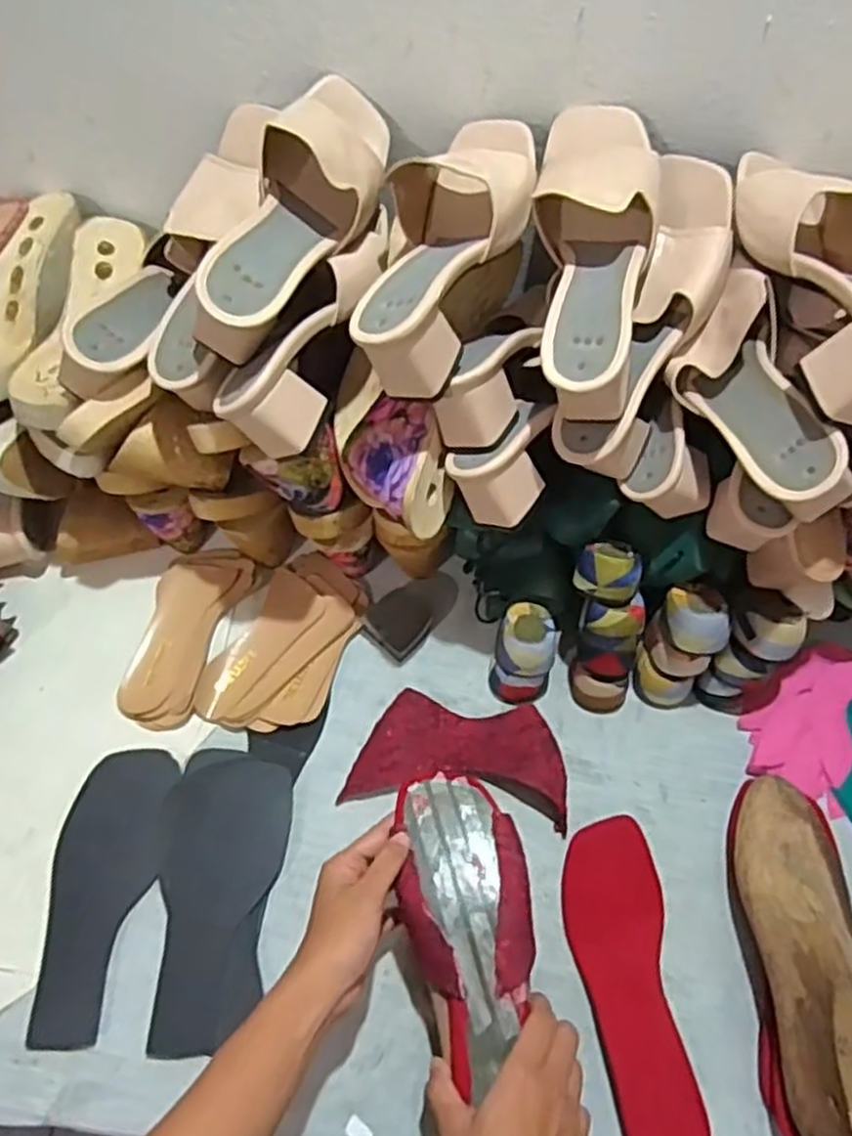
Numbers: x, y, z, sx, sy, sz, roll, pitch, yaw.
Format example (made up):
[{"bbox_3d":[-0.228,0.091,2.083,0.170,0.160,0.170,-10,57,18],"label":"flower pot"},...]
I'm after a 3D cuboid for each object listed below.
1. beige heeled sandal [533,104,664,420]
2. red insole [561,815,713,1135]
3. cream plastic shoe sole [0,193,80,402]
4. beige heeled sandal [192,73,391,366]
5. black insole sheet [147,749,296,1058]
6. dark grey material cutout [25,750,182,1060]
[{"bbox_3d":[0.121,-0.229,0.555,0.085,0.088,0.233,6,75,3],"label":"beige heeled sandal"},{"bbox_3d":[0.151,0.313,0.581,0.073,0.009,0.233,-8,60,4],"label":"red insole"},{"bbox_3d":[-0.366,-0.230,0.676,0.093,0.054,0.222,6,58,3],"label":"cream plastic shoe sole"},{"bbox_3d":[-0.088,-0.255,0.552,0.074,0.082,0.226,21,73,12],"label":"beige heeled sandal"},{"bbox_3d":[-0.169,0.256,0.620,0.102,0.008,0.220,4,55,0],"label":"black insole sheet"},{"bbox_3d":[-0.256,0.252,0.617,0.079,0.007,0.215,6,56,-3],"label":"dark grey material cutout"}]

